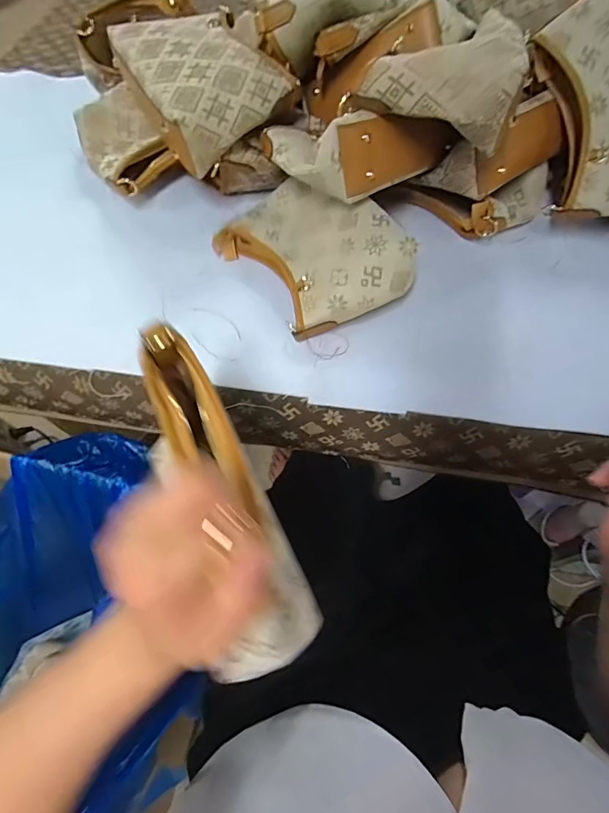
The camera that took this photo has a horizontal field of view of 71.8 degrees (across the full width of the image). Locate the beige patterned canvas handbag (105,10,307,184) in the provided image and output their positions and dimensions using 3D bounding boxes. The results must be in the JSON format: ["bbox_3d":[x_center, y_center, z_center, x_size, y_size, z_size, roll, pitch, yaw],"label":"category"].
[{"bbox_3d":[-0.126,-0.386,0.504,0.164,0.076,0.197,-33,67,-15],"label":"beige patterned canvas handbag"}]

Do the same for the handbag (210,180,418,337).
[{"bbox_3d":[0.007,-0.182,0.485,0.153,0.034,0.219,-41,62,2],"label":"handbag"}]

